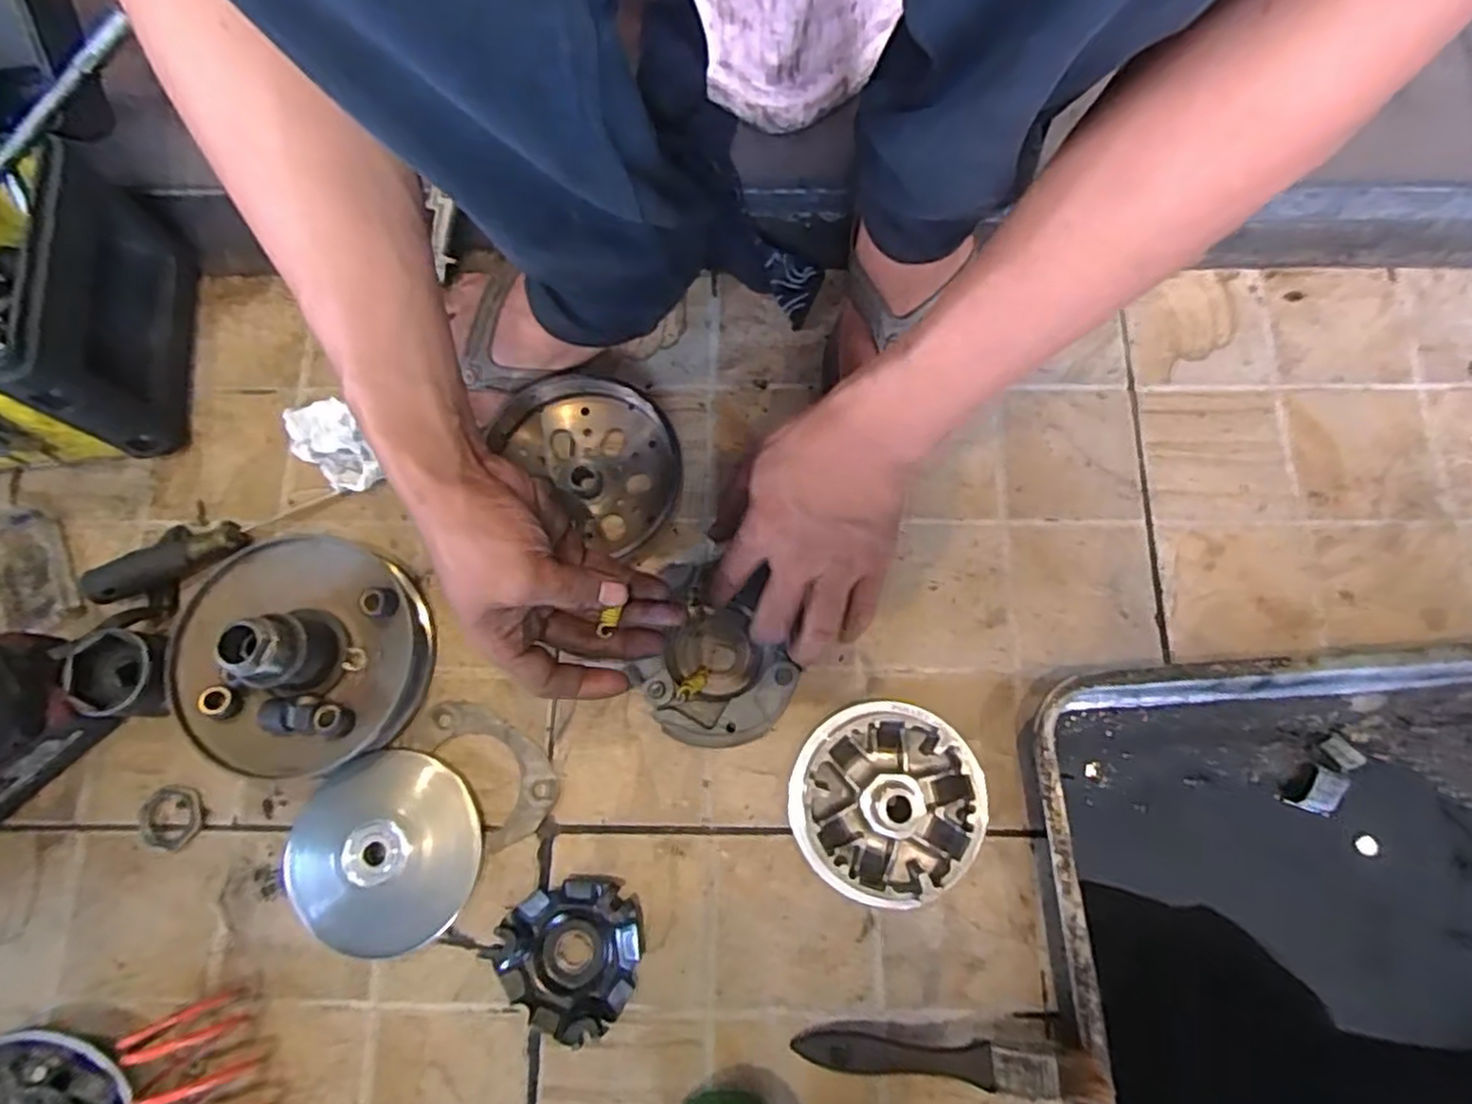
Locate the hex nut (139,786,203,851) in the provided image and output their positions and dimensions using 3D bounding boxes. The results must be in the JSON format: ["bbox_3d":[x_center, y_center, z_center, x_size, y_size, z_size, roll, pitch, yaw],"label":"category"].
[{"bbox_3d":[-0.360,0.170,0.461,0.038,0.004,0.038,-8,77,-1],"label":"hex nut"}]

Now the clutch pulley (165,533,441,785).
[{"bbox_3d":[-0.280,0.061,0.451,0.155,0.072,0.147,17,78,5],"label":"clutch pulley"}]

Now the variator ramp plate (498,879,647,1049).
[{"bbox_3d":[-0.100,0.241,0.432,0.082,0.021,0.083,0,77,1],"label":"variator ramp plate"}]

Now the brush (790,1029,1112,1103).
[{"bbox_3d":[0.115,0.282,0.401,0.164,0.016,0.026,-4,77,16],"label":"brush"}]

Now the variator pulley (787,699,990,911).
[{"bbox_3d":[0.093,0.151,0.442,0.113,0.036,0.112,23,79,6],"label":"variator pulley"}]

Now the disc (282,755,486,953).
[{"bbox_3d":[-0.216,0.184,0.446,0.108,0.025,0.115,0,77,1],"label":"disc"}]

